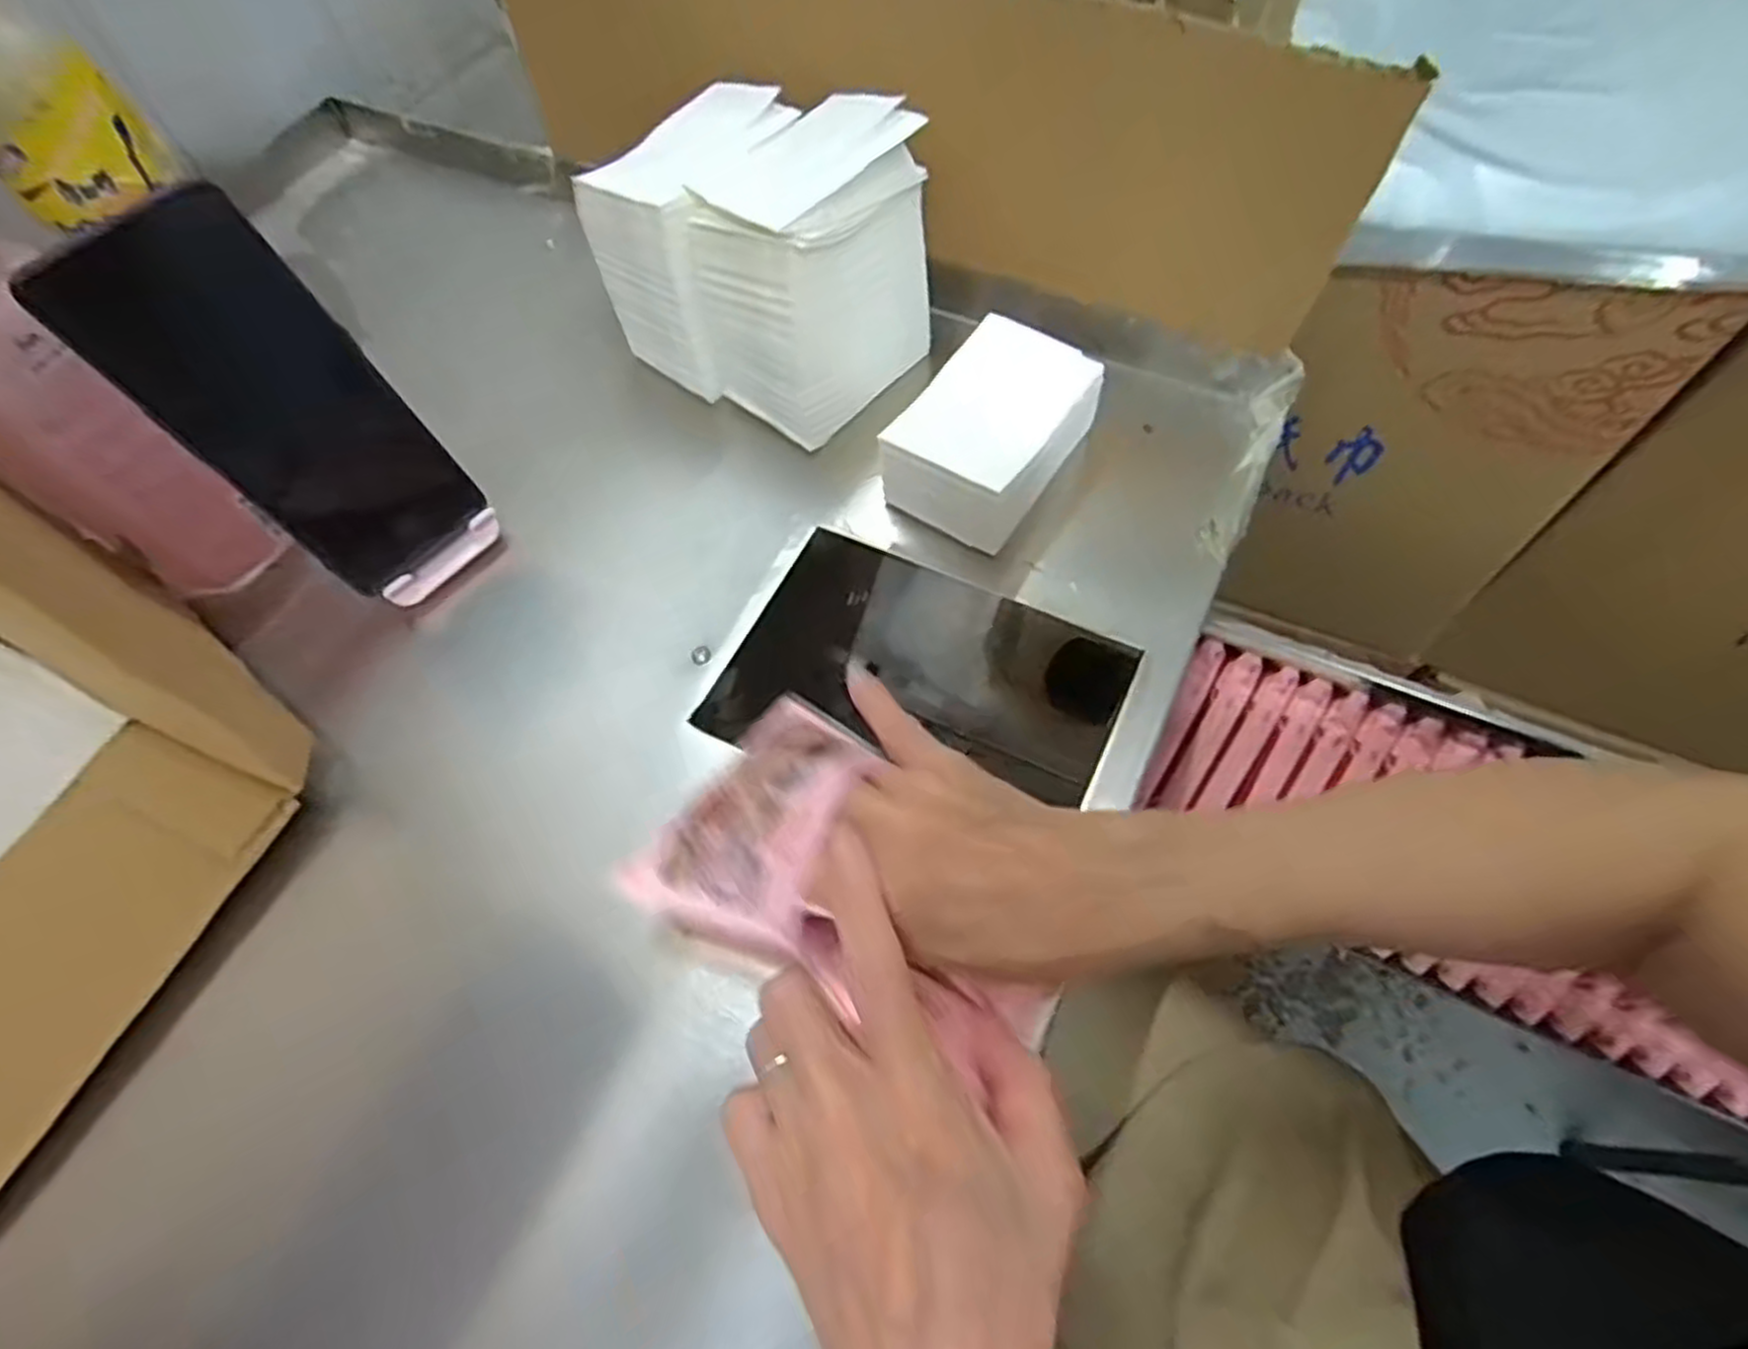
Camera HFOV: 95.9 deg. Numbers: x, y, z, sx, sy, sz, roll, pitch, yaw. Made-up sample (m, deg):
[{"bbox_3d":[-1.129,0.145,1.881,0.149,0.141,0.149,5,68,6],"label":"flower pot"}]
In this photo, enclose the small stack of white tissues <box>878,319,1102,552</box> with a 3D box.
[{"bbox_3d":[0.061,-0.122,0.401,0.077,0.048,0.105,30,67,18],"label":"small stack of white tissues"}]

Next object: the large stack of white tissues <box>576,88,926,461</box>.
[{"bbox_3d":[-0.054,-0.221,0.415,0.148,0.115,0.114,34,68,20],"label":"large stack of white tissues"}]

